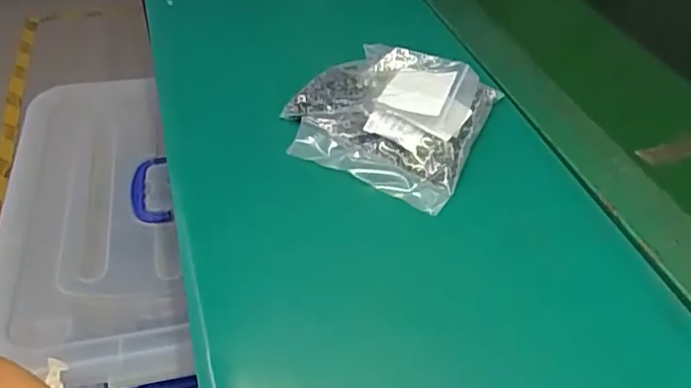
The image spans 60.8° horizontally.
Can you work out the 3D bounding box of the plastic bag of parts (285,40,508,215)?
[{"bbox_3d":[0.034,-0.071,0.484,0.152,0.041,0.157,18,45,15],"label":"plastic bag of parts"}]

